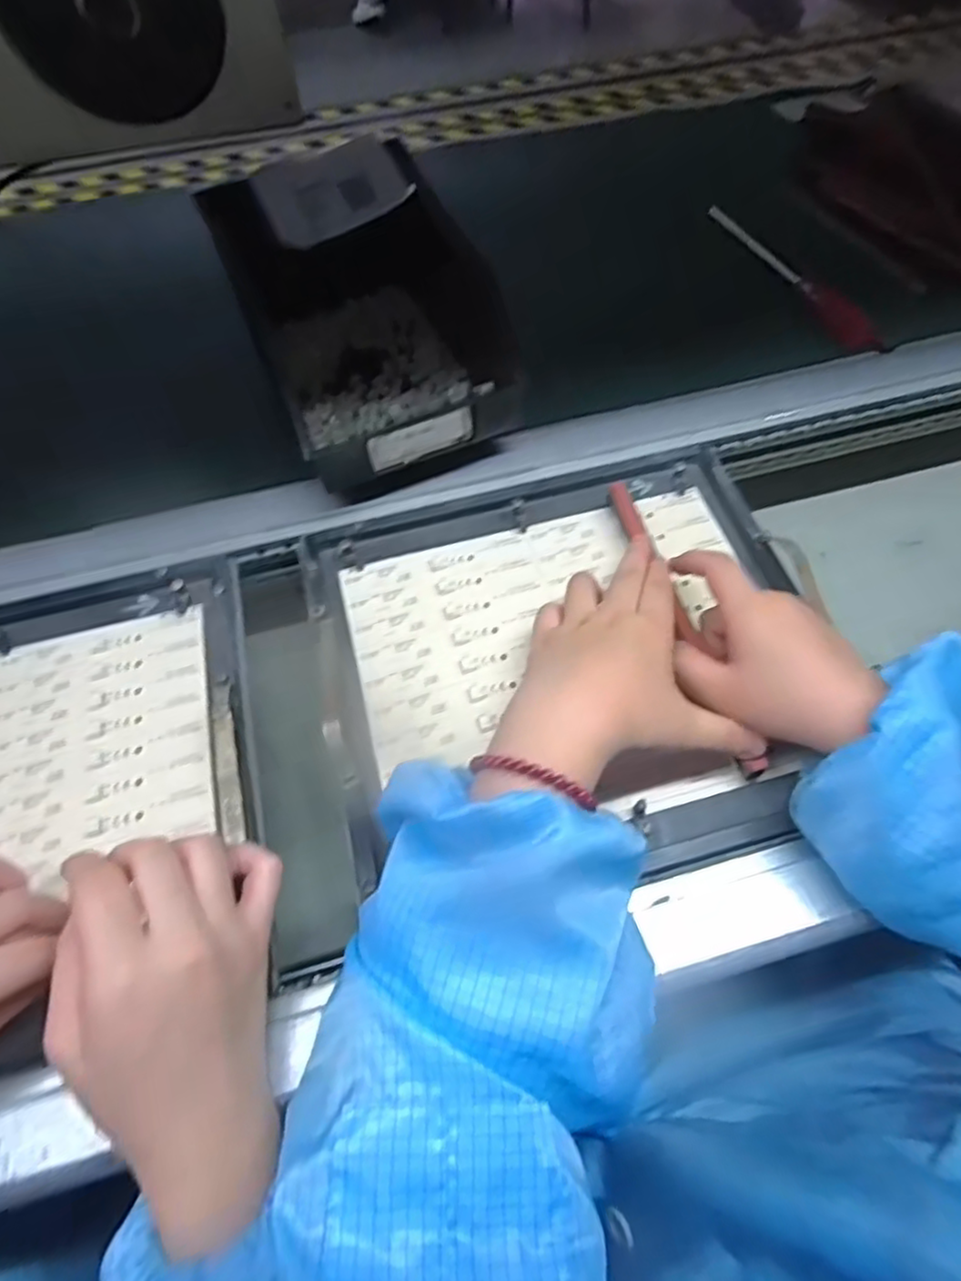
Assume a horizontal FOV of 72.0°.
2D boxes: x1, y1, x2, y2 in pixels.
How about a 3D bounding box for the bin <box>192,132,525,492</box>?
[{"bbox_3d":[-0.079,-0.227,0.489,0.151,0.139,0.220,-21,61,-10],"label":"bin"}]

